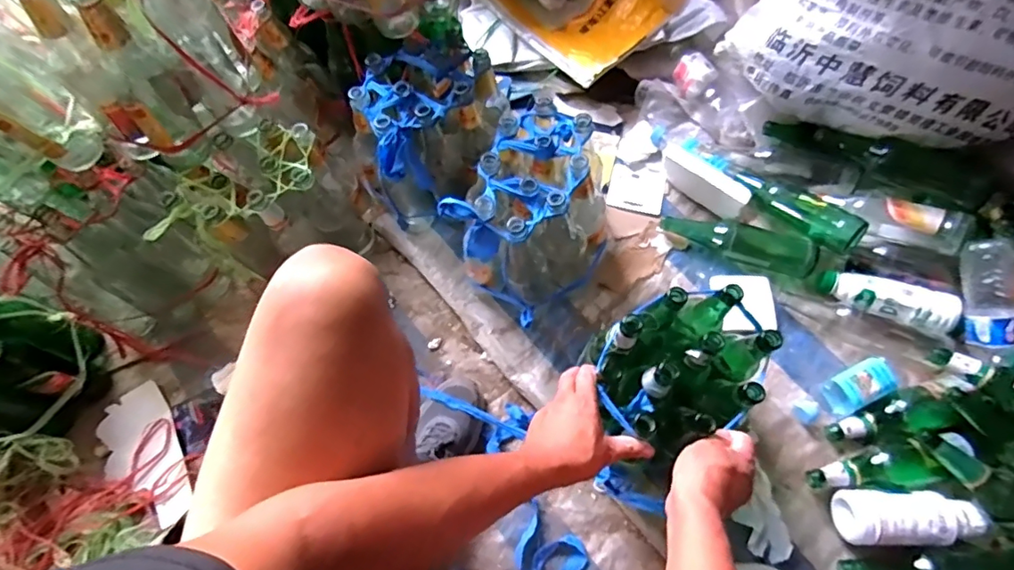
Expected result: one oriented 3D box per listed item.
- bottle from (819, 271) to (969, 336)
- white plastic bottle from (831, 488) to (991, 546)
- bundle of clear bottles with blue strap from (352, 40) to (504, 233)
[{"bbox_3d":[0.623,0.025,0.849,0.194,0.047,0.071,20,71,9],"label":"bottle"},{"bbox_3d":[0.570,0.328,0.736,0.192,0.068,0.074,-4,69,0],"label":"white plastic bottle"},{"bbox_3d":[-0.129,-0.242,0.865,0.206,0.236,0.238,13,70,7],"label":"bundle of clear bottles with blue strap"}]

